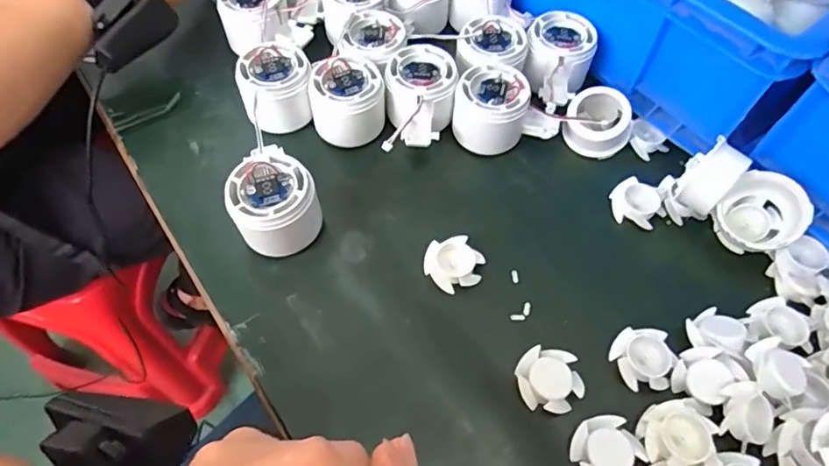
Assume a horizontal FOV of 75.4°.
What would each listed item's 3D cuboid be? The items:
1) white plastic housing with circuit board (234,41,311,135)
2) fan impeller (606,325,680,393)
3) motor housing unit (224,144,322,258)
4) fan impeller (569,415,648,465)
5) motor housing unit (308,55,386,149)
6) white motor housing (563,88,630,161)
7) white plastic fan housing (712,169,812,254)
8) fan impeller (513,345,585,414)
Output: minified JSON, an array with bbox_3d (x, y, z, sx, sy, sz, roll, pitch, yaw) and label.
[{"bbox_3d":[-0.113,-0.118,0.438,0.059,0.046,0.060,-21,60,-16],"label":"white plastic housing with circuit board"},{"bbox_3d":[0.150,0.081,0.349,0.038,0.013,0.040,0,59,0],"label":"fan impeller"},{"bbox_3d":[-0.098,-0.017,0.376,0.058,0.054,0.055,-24,61,-18],"label":"motor housing unit"},{"bbox_3d":[0.114,0.130,0.316,0.037,0.009,0.040,0,59,0],"label":"fan impeller"},{"bbox_3d":[-0.054,-0.105,0.436,0.059,0.047,0.060,-7,58,-8],"label":"motor housing unit"},{"bbox_3d":[0.152,-0.090,0.442,0.054,0.039,0.047,20,58,10],"label":"white motor housing"},{"bbox_3d":[0.246,-0.011,0.378,0.051,0.059,0.051,-8,39,-45],"label":"white plastic fan housing"},{"bbox_3d":[0.085,0.093,0.339,0.038,0.007,0.040,-11,59,-7],"label":"fan impeller"}]

